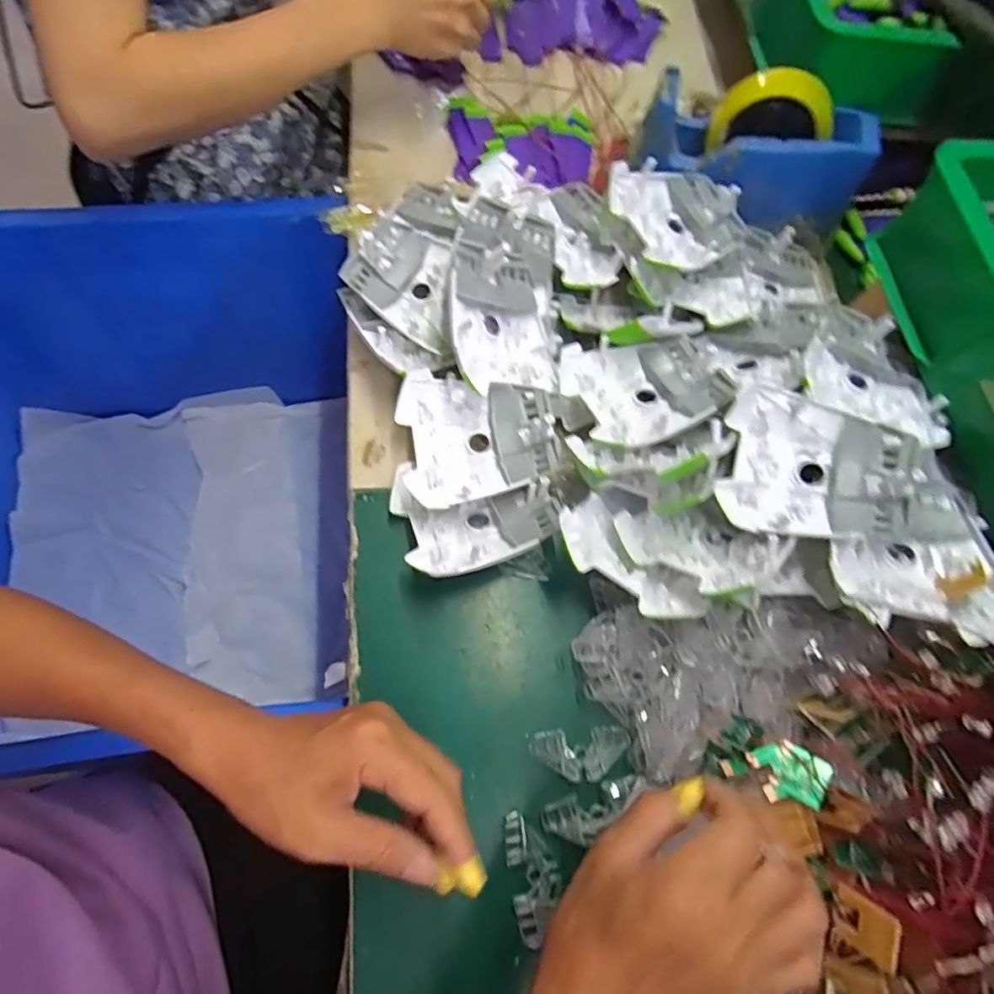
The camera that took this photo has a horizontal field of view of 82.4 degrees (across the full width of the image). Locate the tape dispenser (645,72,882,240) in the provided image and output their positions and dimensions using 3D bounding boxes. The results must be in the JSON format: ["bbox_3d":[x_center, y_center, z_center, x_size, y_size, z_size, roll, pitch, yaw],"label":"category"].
[{"bbox_3d":[0.221,-0.302,0.487,0.196,0.086,0.076,18,69,0],"label":"tape dispenser"}]

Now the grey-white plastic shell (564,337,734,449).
[{"bbox_3d":[0.107,-0.082,0.404,0.107,0.025,0.094,-20,71,-7],"label":"grey-white plastic shell"}]

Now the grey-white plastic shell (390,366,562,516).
[{"bbox_3d":[-0.011,-0.042,0.411,0.110,0.033,0.094,-7,71,-9],"label":"grey-white plastic shell"}]

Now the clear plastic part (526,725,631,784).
[{"bbox_3d":[0.054,0.165,0.364,0.065,0.004,0.030,-2,70,-7],"label":"clear plastic part"}]

